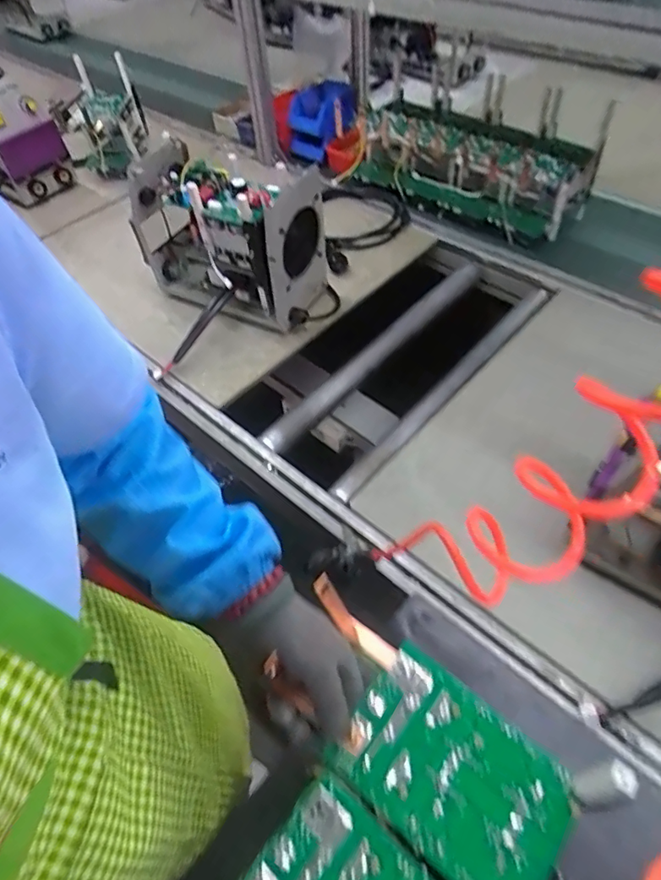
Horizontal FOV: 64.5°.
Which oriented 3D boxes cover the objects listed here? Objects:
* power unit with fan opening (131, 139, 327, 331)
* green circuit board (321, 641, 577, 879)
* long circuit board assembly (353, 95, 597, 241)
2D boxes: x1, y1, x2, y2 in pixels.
[{"bbox_3d":[-0.169,-0.355,0.928,0.327,0.212,0.164,24,58,20],"label":"power unit with fan opening"},{"bbox_3d":[0.092,0.252,0.398,0.162,0.010,0.113,32,61,25],"label":"green circuit board"},{"bbox_3d":[0.275,-0.582,1.112,0.179,0.147,0.464,-37,59,-22],"label":"long circuit board assembly"}]

